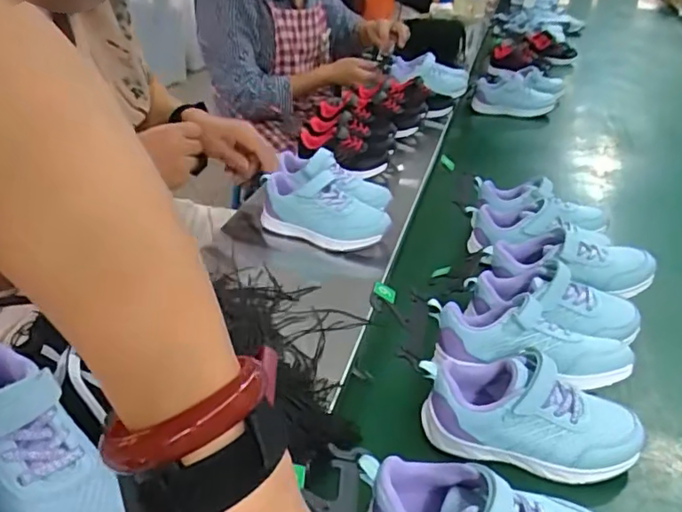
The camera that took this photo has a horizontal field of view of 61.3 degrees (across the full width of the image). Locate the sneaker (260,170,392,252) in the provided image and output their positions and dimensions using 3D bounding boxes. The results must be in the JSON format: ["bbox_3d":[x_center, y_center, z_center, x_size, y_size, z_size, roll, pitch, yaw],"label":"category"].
[{"bbox_3d":[-0.023,-0.054,0.743,0.179,0.086,0.074,12,33,19],"label":"sneaker"}]

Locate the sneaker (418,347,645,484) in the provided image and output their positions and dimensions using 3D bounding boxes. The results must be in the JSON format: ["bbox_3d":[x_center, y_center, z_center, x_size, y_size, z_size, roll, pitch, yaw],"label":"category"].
[{"bbox_3d":[0.158,0.131,0.485,0.180,0.072,0.075,12,33,20],"label":"sneaker"}]

